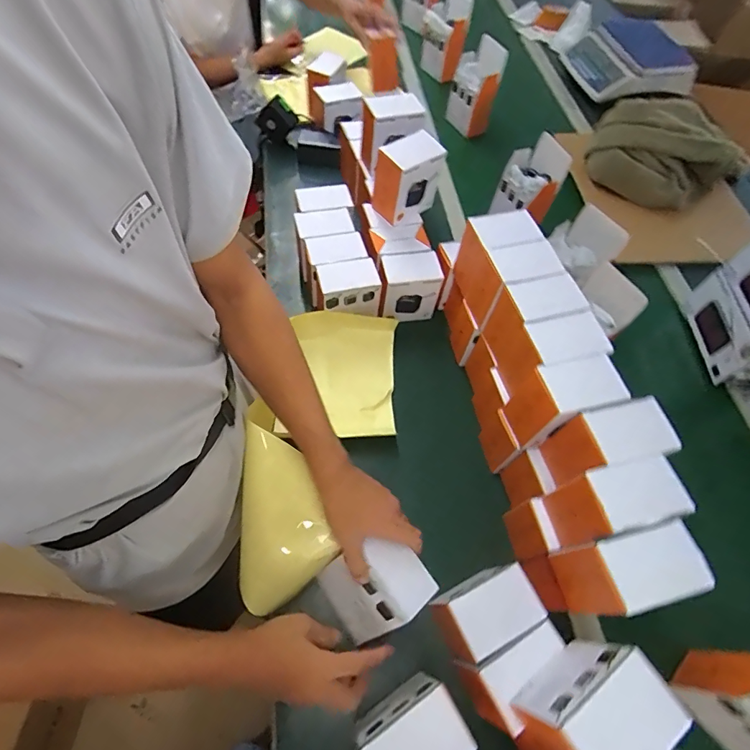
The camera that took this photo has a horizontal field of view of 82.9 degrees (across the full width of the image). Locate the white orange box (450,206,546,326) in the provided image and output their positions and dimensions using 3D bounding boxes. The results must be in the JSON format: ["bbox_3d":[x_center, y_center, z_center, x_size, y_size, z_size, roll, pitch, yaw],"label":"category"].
[{"bbox_3d":[0.192,-0.167,0.657,0.110,0.104,0.121,-18,63,-13],"label":"white orange box"}]

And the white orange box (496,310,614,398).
[{"bbox_3d":[0.235,-0.026,0.579,0.099,0.109,0.072,-9,61,-8],"label":"white orange box"}]

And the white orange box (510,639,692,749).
[{"bbox_3d":[0.199,0.308,0.394,0.104,0.121,0.063,-28,65,-18],"label":"white orange box"}]

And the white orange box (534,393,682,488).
[{"bbox_3d":[0.273,0.084,0.515,0.111,0.106,0.072,-8,61,-8],"label":"white orange box"}]

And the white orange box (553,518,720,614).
[{"bbox_3d":[0.256,0.203,0.444,0.112,0.100,0.067,-10,61,-9],"label":"white orange box"}]

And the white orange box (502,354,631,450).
[{"bbox_3d":[0.237,0.033,0.545,0.103,0.112,0.072,-14,62,-11],"label":"white orange box"}]

